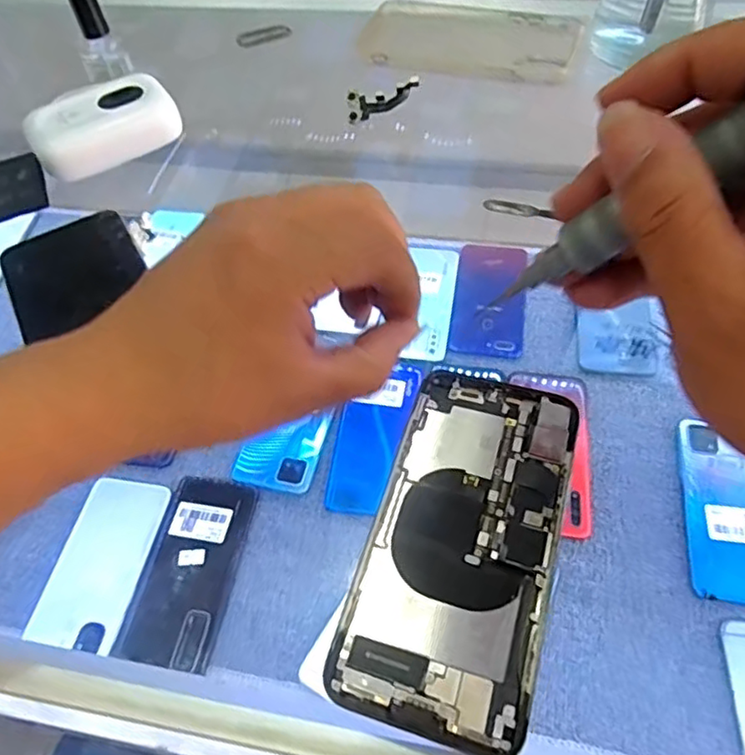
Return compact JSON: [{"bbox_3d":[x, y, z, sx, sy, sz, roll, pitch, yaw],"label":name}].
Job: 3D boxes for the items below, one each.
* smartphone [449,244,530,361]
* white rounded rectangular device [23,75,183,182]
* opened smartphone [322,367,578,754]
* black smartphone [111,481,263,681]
[{"bbox_3d":[0.127,-0.083,0.666,0.073,0.010,0.154,6,57,9],"label":"smartphone"},{"bbox_3d":[-0.170,-0.160,0.393,0.087,0.028,0.044,-29,58,-14],"label":"white rounded rectangular device"},{"bbox_3d":[0.035,0.060,0.243,0.067,0.007,0.142,13,58,13],"label":"opened smartphone"},{"bbox_3d":[-0.148,0.155,0.515,0.070,0.012,0.154,6,57,9],"label":"black smartphone"}]

